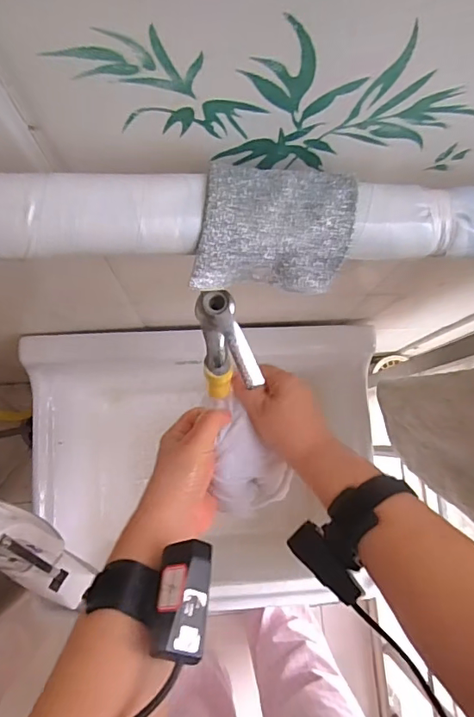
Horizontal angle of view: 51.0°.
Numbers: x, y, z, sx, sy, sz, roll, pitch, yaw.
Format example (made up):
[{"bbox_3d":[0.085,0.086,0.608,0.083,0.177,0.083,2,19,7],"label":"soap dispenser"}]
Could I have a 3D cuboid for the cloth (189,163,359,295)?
[{"bbox_3d":[0.022,-0.075,0.291,0.090,0.047,0.063,-1,82,-2],"label":"cloth"}]

